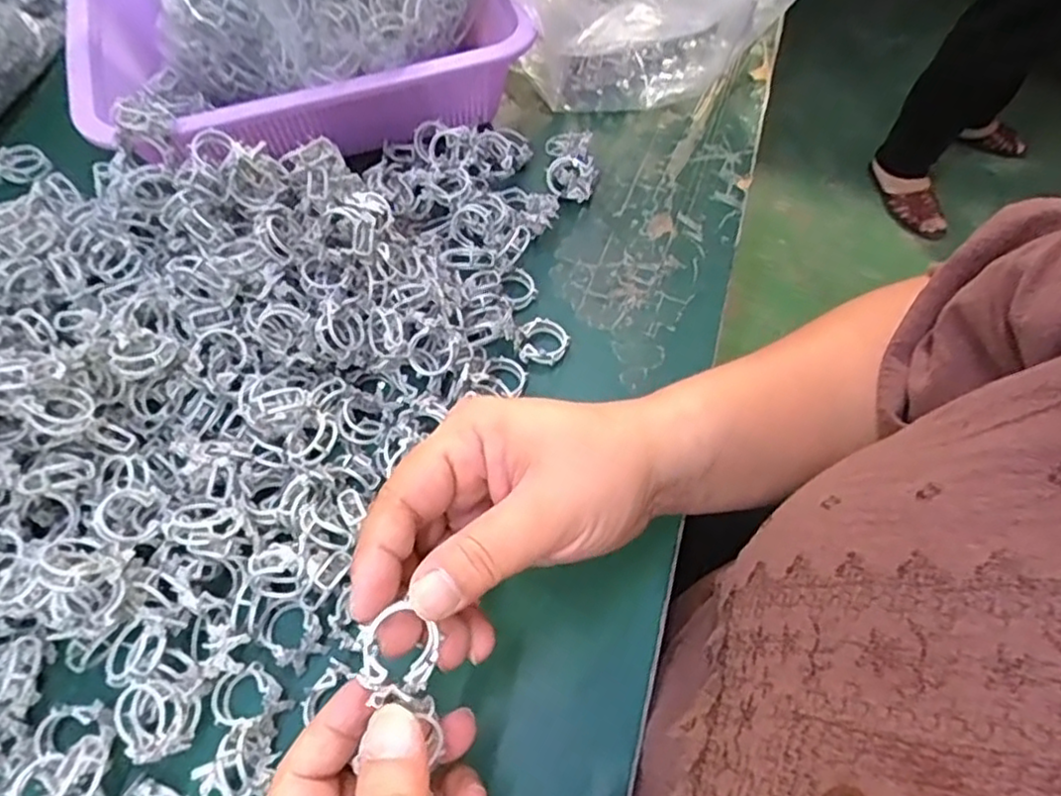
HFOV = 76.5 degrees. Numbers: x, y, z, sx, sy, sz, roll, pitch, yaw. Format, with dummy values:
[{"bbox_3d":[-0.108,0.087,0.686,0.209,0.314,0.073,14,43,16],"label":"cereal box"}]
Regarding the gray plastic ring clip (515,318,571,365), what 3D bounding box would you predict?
[{"bbox_3d":[0.007,-0.032,0.372,0.029,0.013,0.024,5,63,3],"label":"gray plastic ring clip"}]

